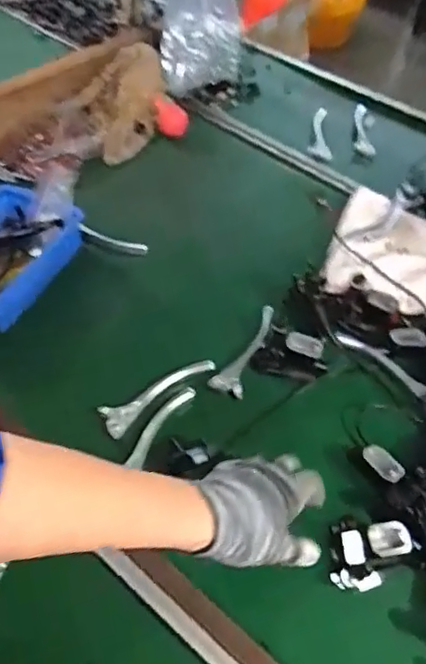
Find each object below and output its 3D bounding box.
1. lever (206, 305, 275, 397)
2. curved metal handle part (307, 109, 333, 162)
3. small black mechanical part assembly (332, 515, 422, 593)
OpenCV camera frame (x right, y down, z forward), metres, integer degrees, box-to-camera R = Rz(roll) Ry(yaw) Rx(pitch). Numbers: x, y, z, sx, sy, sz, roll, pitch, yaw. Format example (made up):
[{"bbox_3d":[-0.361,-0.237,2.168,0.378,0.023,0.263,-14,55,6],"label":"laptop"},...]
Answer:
[{"bbox_3d":[0.041,0.020,0.723,0.041,0.026,0.147,20,54,12],"label":"lever"},{"bbox_3d":[0.191,-0.346,1.013,0.039,0.021,0.112,10,51,5],"label":"curved metal handle part"},{"bbox_3d":[0.157,0.207,0.554,0.091,0.041,0.058,-4,53,-7],"label":"small black mechanical part assembly"}]

